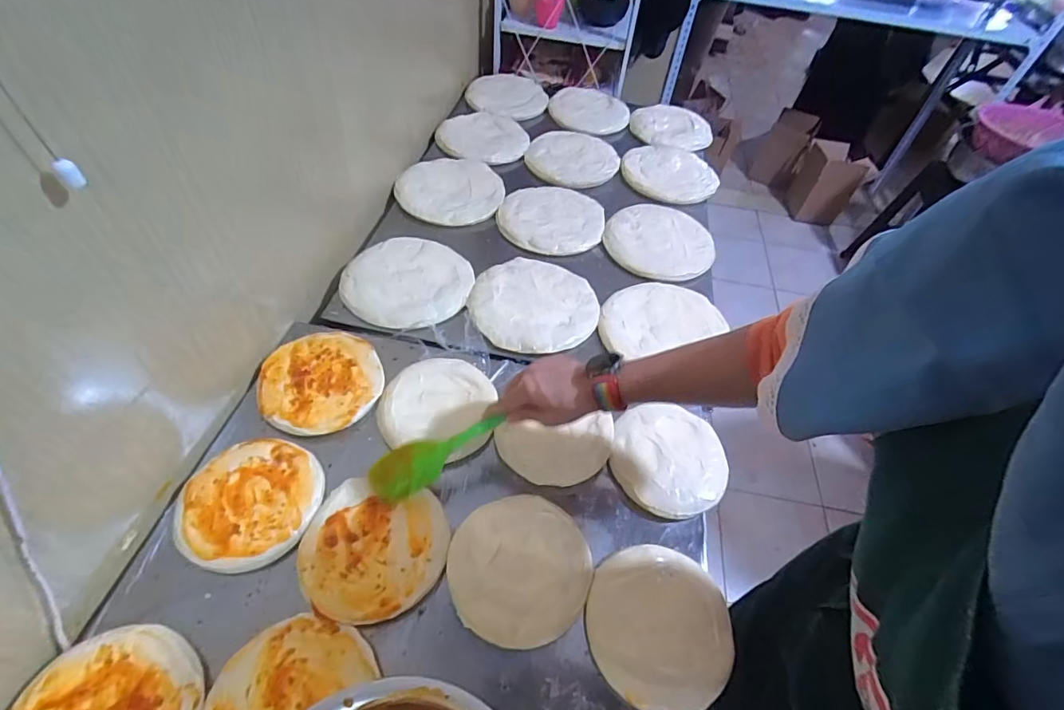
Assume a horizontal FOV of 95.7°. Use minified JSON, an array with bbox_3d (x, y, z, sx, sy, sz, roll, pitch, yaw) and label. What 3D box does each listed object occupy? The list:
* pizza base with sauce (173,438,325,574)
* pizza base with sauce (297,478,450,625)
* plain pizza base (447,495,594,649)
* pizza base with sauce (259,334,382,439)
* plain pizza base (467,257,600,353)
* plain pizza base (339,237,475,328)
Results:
[{"bbox_3d":[-0.311,0.160,0.533,0.139,0.013,0.142,-1,51,-7],"label":"pizza base with sauce"},{"bbox_3d":[-0.170,0.201,0.513,0.146,0.009,0.146,-29,59,-26],"label":"pizza base with sauce"},{"bbox_3d":[-0.012,0.220,0.507,0.146,0.015,0.141,-16,55,-18],"label":"plain pizza base"},{"bbox_3d":[-0.276,0.031,0.632,0.148,0.009,0.147,-15,54,-17],"label":"pizza base with sauce"},{"bbox_3d":[0.005,-0.088,0.756,0.193,0.013,0.202,11,51,3],"label":"plain pizza base"},{"bbox_3d":[-0.194,-0.123,0.767,0.190,0.009,0.198,3,51,-4],"label":"plain pizza base"}]

